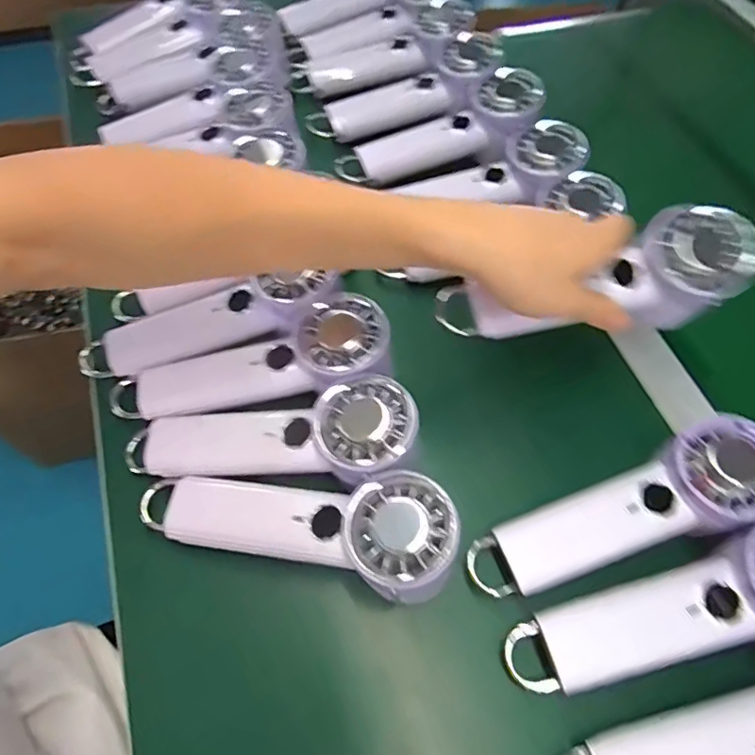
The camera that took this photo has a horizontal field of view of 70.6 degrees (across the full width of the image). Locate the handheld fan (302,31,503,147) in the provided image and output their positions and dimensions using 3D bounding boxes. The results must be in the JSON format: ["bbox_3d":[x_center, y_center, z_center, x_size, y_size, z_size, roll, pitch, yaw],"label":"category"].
[{"bbox_3d":[0.029,-0.278,0.523,0.194,0.029,0.069,-22,63,5],"label":"handheld fan"}]

